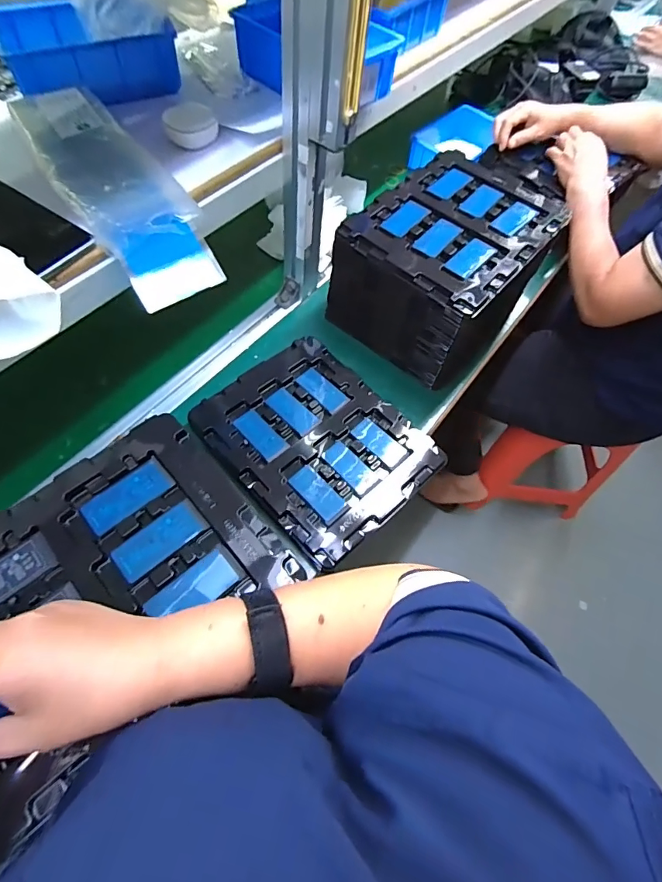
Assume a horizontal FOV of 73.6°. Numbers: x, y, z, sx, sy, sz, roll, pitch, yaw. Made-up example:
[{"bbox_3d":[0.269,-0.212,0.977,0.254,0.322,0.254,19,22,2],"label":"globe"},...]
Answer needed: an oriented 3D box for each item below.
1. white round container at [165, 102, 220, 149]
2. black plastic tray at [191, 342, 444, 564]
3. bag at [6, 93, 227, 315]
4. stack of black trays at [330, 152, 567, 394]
[{"bbox_3d":[-0.164,-0.374,0.523,0.060,0.018,0.065,-7,63,-8],"label":"white round container"},{"bbox_3d":[-0.019,-0.002,0.582,0.222,0.016,0.275,-39,71,-21],"label":"black plastic tray"},{"bbox_3d":[-0.238,-0.274,0.494,0.107,0.066,0.320,-31,68,-19],"label":"bag"},{"bbox_3d":[0.170,-0.269,0.683,0.224,0.163,0.271,36,65,15],"label":"stack of black trays"}]

